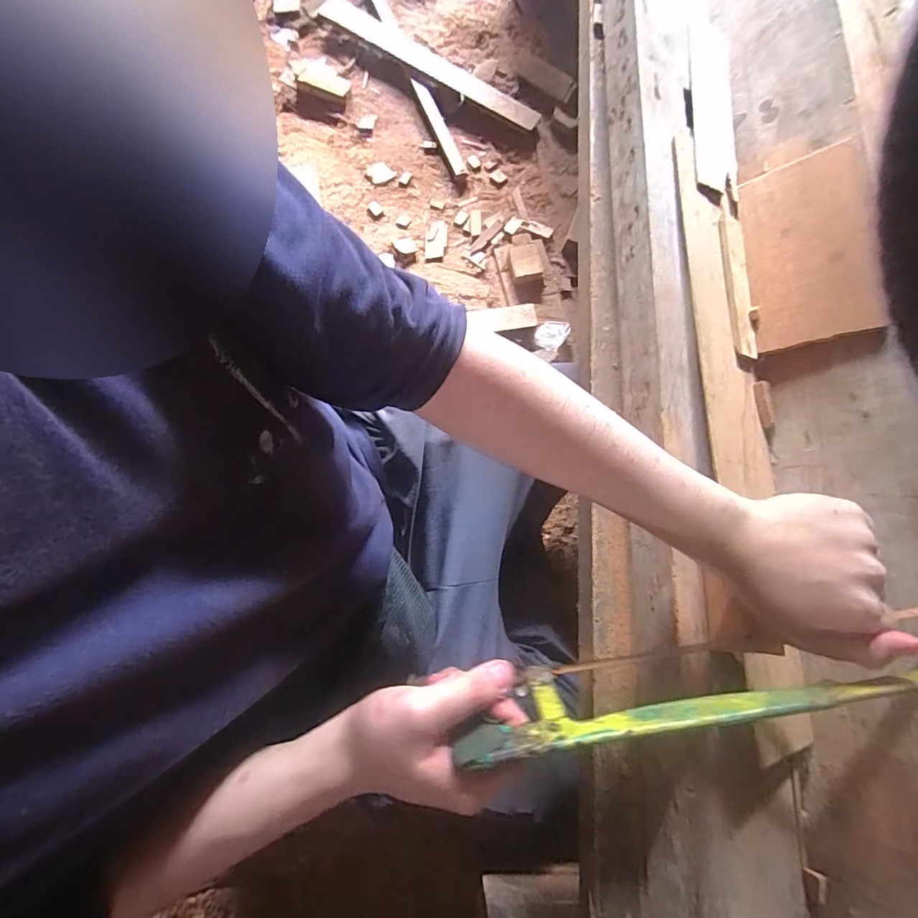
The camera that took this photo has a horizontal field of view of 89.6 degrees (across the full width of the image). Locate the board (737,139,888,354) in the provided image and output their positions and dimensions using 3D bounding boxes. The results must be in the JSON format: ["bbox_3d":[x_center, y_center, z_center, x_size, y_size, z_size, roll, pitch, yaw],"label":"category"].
[{"bbox_3d":[0.358,-0.217,0.476,0.104,0.006,0.198,-11,76,41],"label":"board"}]

